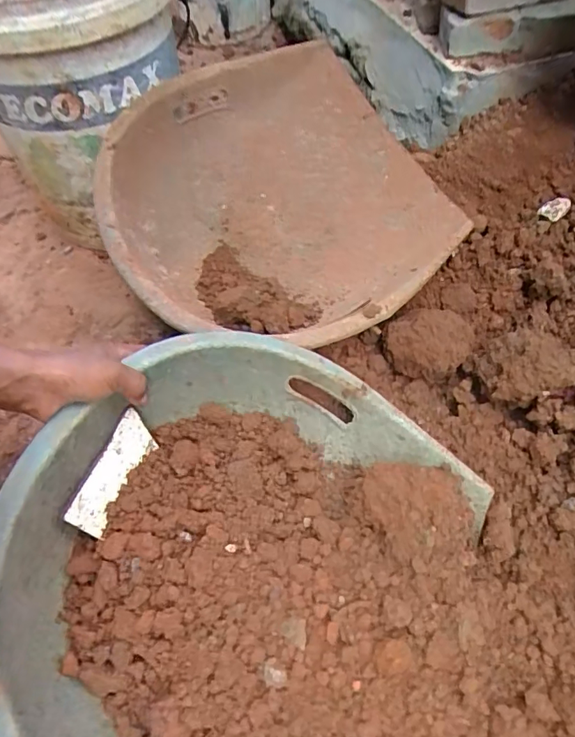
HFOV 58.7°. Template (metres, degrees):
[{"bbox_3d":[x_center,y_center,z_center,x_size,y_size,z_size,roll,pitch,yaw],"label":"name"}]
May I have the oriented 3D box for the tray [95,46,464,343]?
[{"bbox_3d":[-0.024,-0.214,0.703,0.430,0.173,0.434,-21,70,-17],"label":"tray"}]

